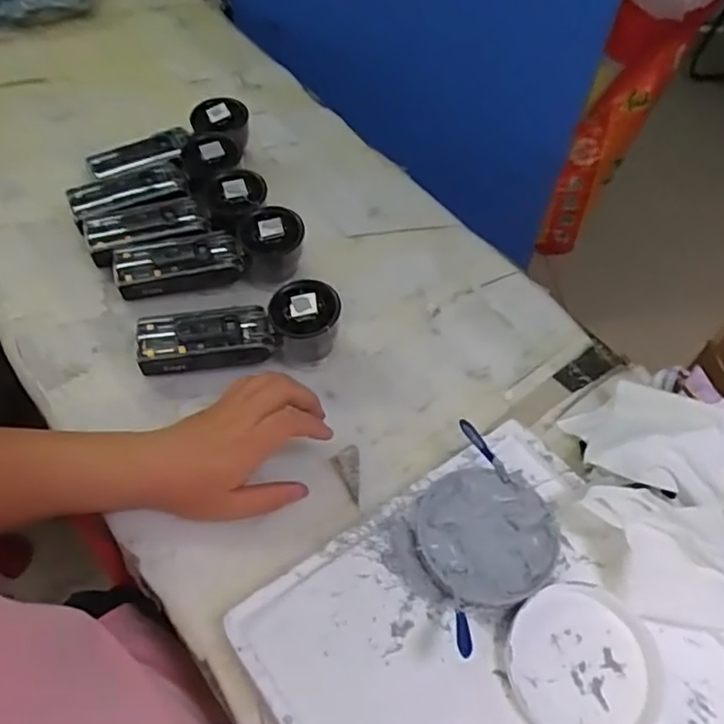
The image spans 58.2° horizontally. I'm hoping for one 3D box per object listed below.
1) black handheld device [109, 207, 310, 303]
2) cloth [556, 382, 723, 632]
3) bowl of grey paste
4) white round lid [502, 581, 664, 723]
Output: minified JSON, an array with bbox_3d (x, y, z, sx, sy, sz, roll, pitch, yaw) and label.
[{"bbox_3d":[-0.133,-0.091,0.590,0.171,0.054,0.052,-13,52,0],"label":"black handheld device"},{"bbox_3d":[0.232,0.095,0.475,0.143,0.050,0.200,-17,54,-18],"label":"cloth"},{"bbox_3d":[0.088,0.123,0.462,0.099,0.015,0.096,3,51,-3],"label":"bowl of grey paste"},{"bbox_3d":[0.143,0.194,0.417,0.102,0.018,0.094,3,51,-3],"label":"white round lid"}]

